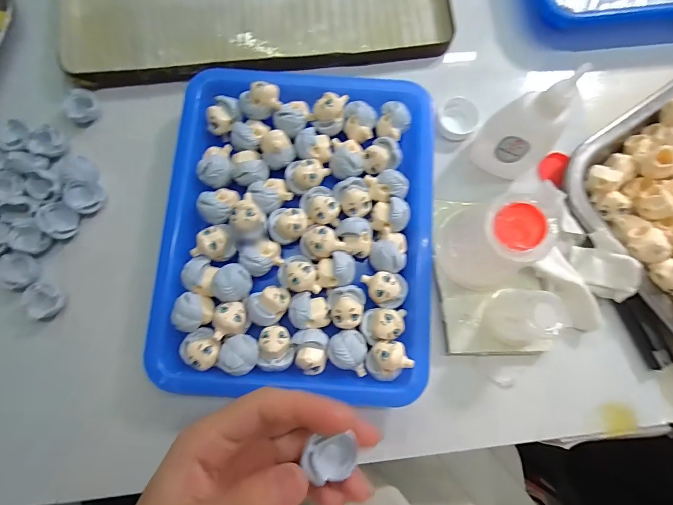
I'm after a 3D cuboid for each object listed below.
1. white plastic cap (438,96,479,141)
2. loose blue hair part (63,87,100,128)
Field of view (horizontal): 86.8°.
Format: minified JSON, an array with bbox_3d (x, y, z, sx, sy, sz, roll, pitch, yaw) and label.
[{"bbox_3d":[0.092,-0.101,0.271,0.028,0.013,0.029,0,80,1],"label":"white plastic cap"},{"bbox_3d":[-0.192,-0.109,0.268,0.020,0.015,0.025,39,83,7],"label":"loose blue hair part"}]

